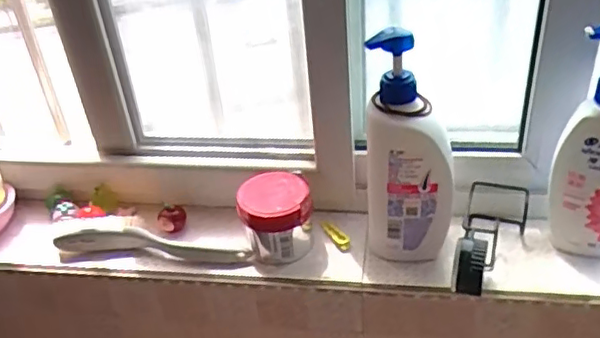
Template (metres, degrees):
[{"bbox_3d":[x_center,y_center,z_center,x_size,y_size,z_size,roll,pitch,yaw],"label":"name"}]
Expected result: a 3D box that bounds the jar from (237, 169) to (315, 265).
[{"bbox_3d":[-0.027,0.057,0.702,0.080,0.091,0.079,-3,35,2],"label":"jar"}]

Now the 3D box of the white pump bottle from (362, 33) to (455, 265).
[{"bbox_3d":[0.114,-0.018,0.629,0.089,0.247,0.060,2,35,9],"label":"white pump bottle"}]

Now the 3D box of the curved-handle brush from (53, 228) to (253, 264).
[{"bbox_3d":[-0.173,0.091,0.715,0.230,0.029,0.028,0,35,7],"label":"curved-handle brush"}]

